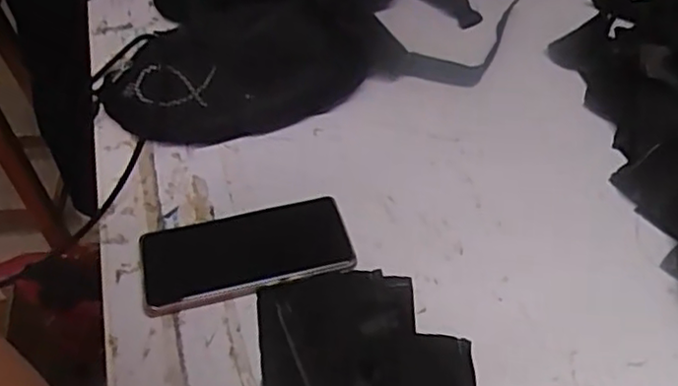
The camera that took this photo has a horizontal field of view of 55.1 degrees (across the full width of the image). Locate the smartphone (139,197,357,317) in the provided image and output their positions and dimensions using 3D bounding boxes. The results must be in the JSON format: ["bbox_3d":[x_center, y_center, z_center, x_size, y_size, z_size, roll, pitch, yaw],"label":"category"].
[{"bbox_3d":[-0.074,0.046,0.514,0.160,0.016,0.077,-11,48,-9],"label":"smartphone"}]

